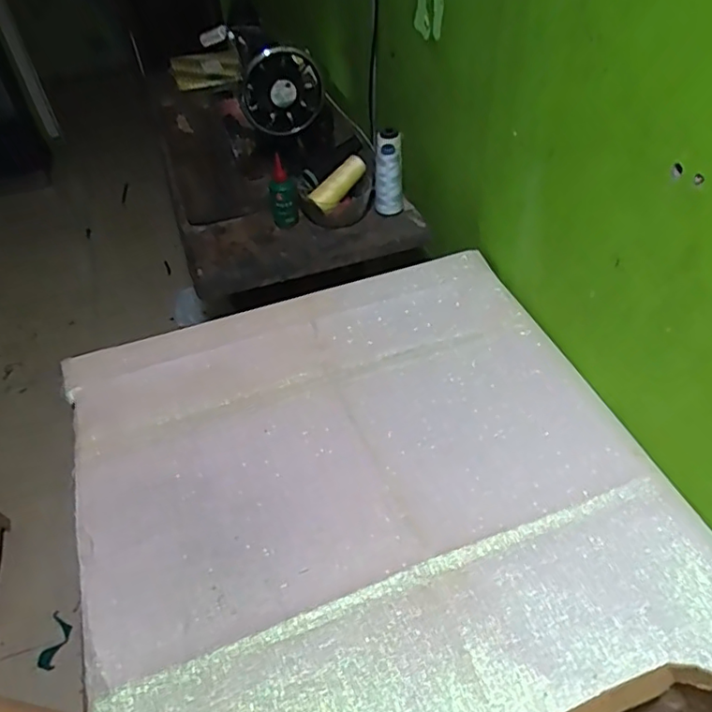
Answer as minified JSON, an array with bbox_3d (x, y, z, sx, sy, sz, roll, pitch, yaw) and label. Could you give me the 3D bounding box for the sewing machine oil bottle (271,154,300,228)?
[{"bbox_3d":[-0.120,-0.262,0.955,0.045,0.106,0.036,-10,46,-4],"label":"sewing machine oil bottle"}]

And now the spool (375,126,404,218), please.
[{"bbox_3d":[0.052,-0.294,0.972,0.049,0.121,0.053,-3,46,2],"label":"spool"}]

